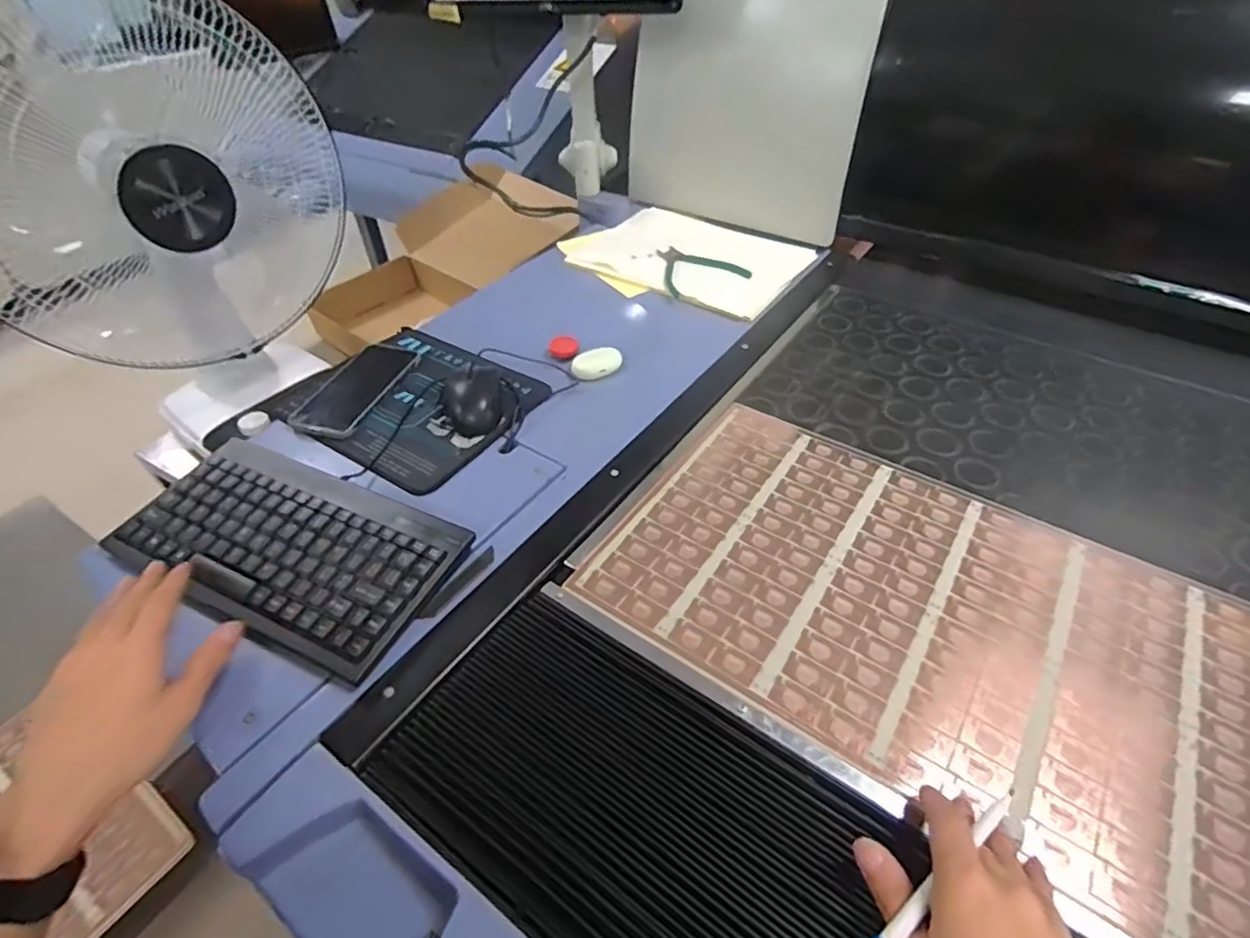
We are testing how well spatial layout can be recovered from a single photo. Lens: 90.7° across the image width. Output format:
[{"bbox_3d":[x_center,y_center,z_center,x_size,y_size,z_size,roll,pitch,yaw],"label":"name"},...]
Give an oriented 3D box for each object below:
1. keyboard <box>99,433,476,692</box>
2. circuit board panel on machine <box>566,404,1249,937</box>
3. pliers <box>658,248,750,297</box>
[{"bbox_3d":[-0.289,0.067,0.533,0.283,0.033,0.147,19,48,19],"label":"keyboard"},{"bbox_3d":[0.246,0.114,0.493,0.509,0.007,0.292,26,51,26],"label":"circuit board panel on machine"},{"bbox_3d":[0.101,-0.298,0.904,0.122,0.012,0.124,-18,48,-15],"label":"pliers"}]

